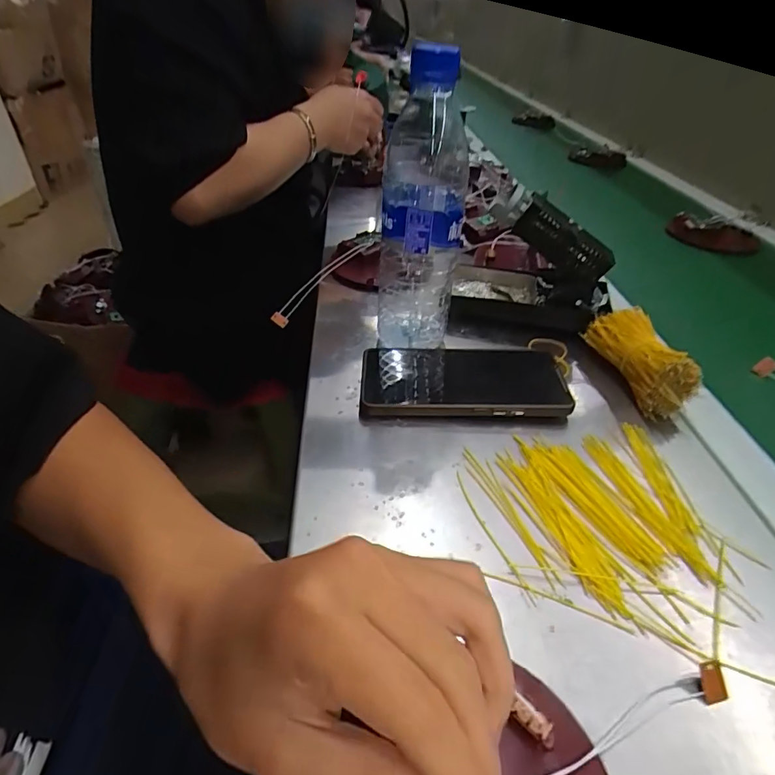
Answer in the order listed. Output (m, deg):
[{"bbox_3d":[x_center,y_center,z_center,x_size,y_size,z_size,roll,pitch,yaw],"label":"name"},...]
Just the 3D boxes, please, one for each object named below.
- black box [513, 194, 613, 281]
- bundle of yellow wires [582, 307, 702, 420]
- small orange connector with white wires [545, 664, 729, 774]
[{"bbox_3d":[0.157,-0.128,0.419,0.094,0.037,0.029,30,38,-17],"label":"black box"},{"bbox_3d":[0.206,-0.025,0.385,0.038,0.046,0.104,-6,41,-10],"label":"bundle of yellow wires"},{"bbox_3d":[0.090,0.149,0.192,0.151,0.011,0.016,-9,41,-25],"label":"small orange connector with white wires"}]

